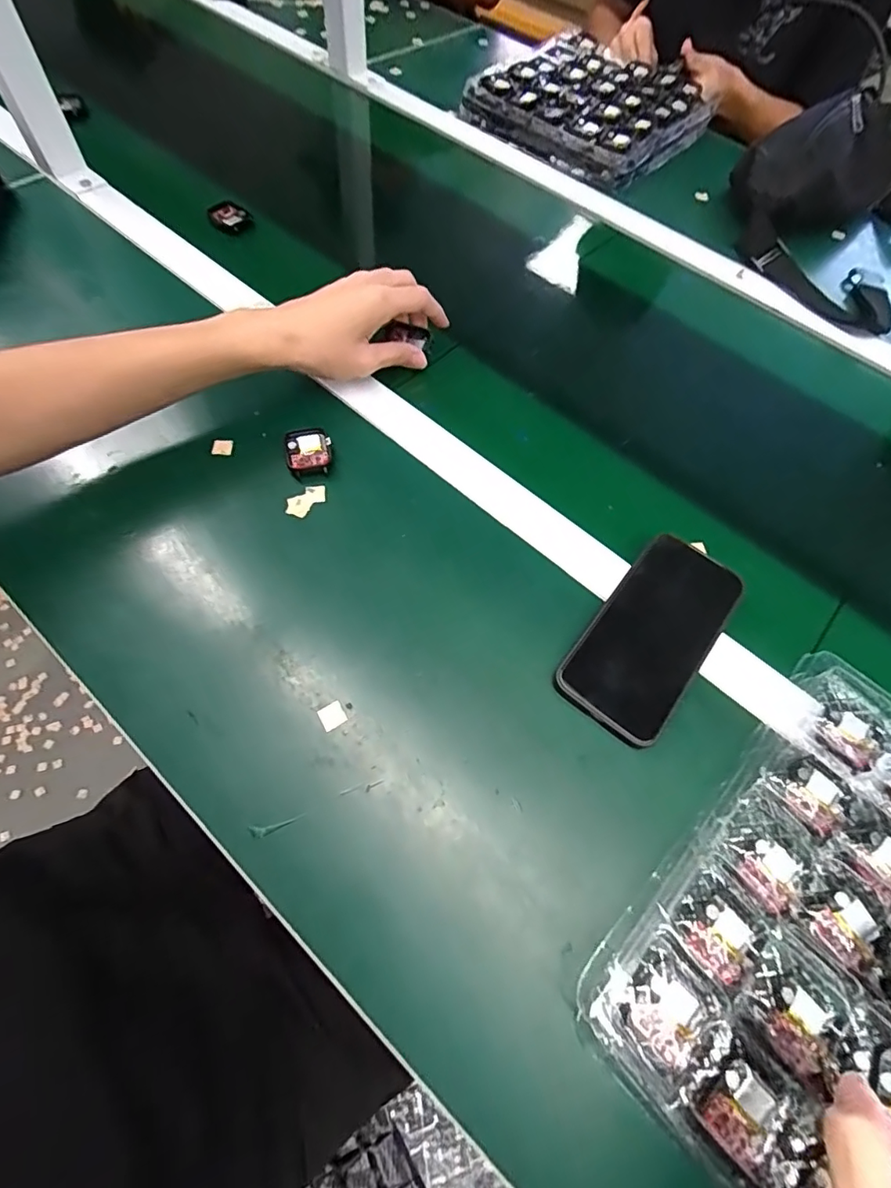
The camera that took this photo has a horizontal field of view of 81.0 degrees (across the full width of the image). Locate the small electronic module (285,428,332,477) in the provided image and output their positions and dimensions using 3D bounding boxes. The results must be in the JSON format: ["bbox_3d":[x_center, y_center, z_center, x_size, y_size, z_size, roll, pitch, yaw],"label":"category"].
[{"bbox_3d":[-0.116,-0.122,0.444,0.036,0.008,0.043,-9,64,-9],"label":"small electronic module"}]

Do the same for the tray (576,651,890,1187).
[{"bbox_3d":[0.261,0.218,0.290,0.290,0.031,0.263,-39,72,-21],"label":"tray"}]

